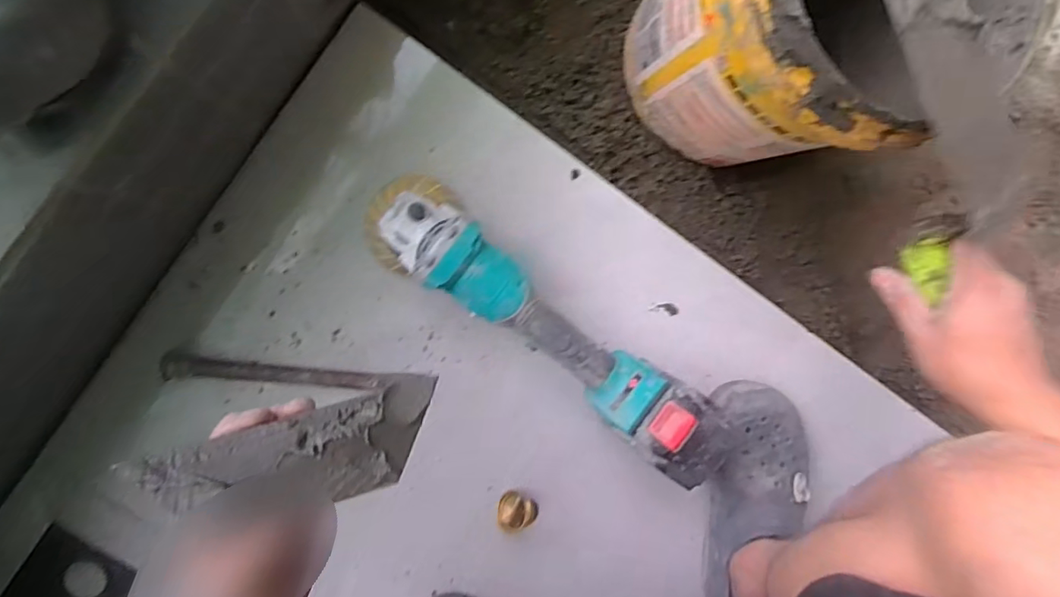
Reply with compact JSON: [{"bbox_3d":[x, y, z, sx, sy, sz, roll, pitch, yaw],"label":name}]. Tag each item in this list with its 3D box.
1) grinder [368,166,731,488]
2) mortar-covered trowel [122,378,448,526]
[{"bbox_3d":[0.003,0.023,0.502,0.372,0.120,0.093,41,87,-7],"label":"grinder"},{"bbox_3d":[-0.128,0.091,0.309,0.158,0.011,0.057,-17,75,-21],"label":"mortar-covered trowel"}]

